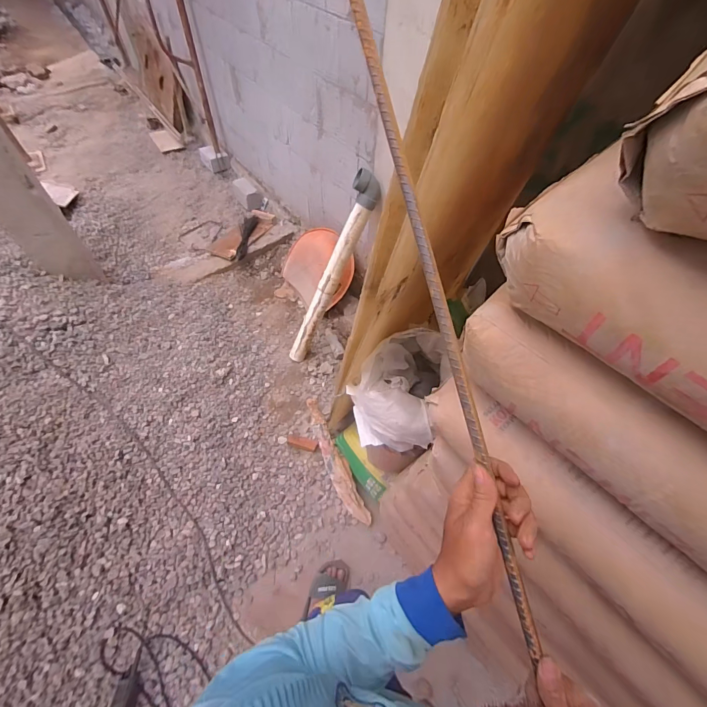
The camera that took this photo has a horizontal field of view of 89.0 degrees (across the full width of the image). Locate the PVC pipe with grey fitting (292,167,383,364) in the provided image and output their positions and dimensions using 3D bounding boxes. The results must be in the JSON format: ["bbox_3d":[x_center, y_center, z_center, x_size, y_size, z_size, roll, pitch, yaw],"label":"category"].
[{"bbox_3d":[-0.118,-0.283,1.573,0.096,0.811,0.079,39,29,23],"label":"PVC pipe with grey fitting"}]

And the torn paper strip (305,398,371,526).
[{"bbox_3d":[-0.086,0.424,1.480,0.081,0.090,0.576,-21,59,-15],"label":"torn paper strip"}]

